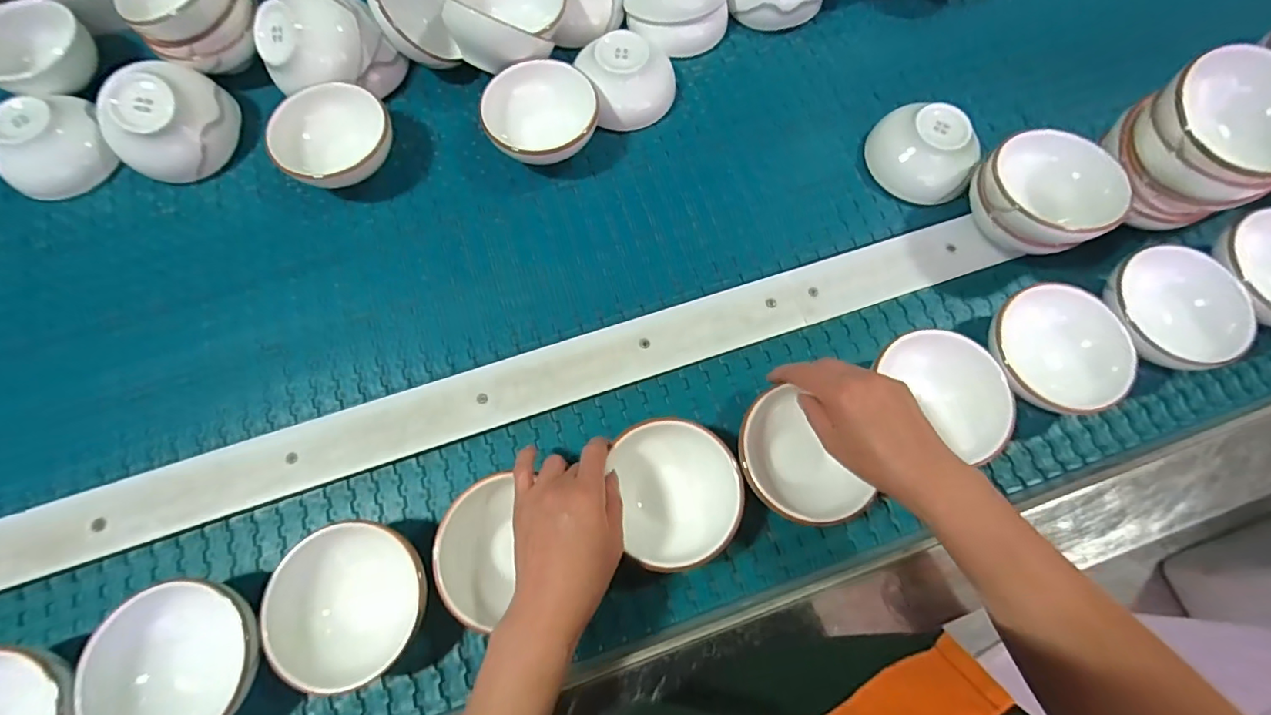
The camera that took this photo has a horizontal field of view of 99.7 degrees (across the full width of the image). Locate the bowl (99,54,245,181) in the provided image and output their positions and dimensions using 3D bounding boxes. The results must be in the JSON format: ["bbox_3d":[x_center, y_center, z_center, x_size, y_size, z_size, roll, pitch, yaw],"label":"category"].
[{"bbox_3d":[-0.445,-0.225,0.509,0.093,0.069,0.089,-7,76,-1],"label":"bowl"}]

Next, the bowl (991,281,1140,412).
[{"bbox_3d":[0.349,-0.003,0.457,0.109,0.047,0.107,-1,70,2],"label":"bowl"}]

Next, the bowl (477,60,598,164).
[{"bbox_3d":[-0.091,-0.240,0.522,0.104,0.044,0.085,-1,70,2],"label":"bowl"}]

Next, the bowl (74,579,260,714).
[{"bbox_3d":[-0.311,0.212,0.377,0.107,0.050,0.105,-1,70,2],"label":"bowl"}]

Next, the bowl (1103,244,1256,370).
[{"bbox_3d":[0.452,-0.042,0.465,0.100,0.050,0.098,-1,70,2],"label":"bowl"}]

